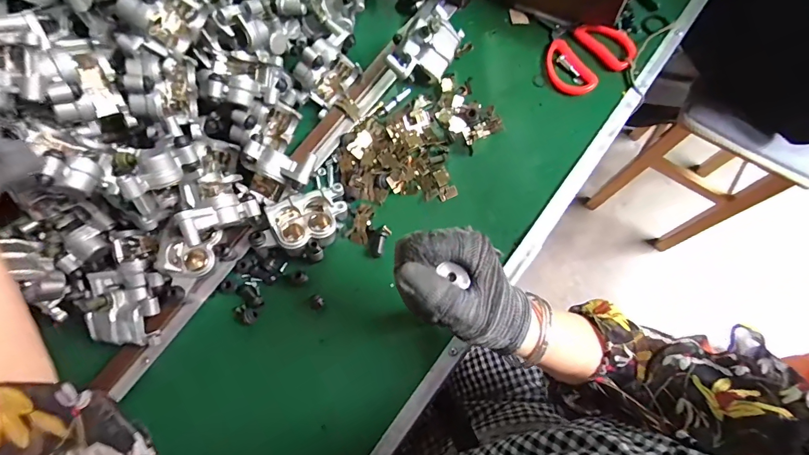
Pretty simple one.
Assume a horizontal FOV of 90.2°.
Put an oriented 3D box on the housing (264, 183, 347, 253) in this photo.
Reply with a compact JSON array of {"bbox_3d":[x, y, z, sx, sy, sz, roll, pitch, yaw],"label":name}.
[{"bbox_3d":[-0.105,-0.005,0.451,0.089,0.063,0.055,-19,73,-4],"label":"housing"}]

